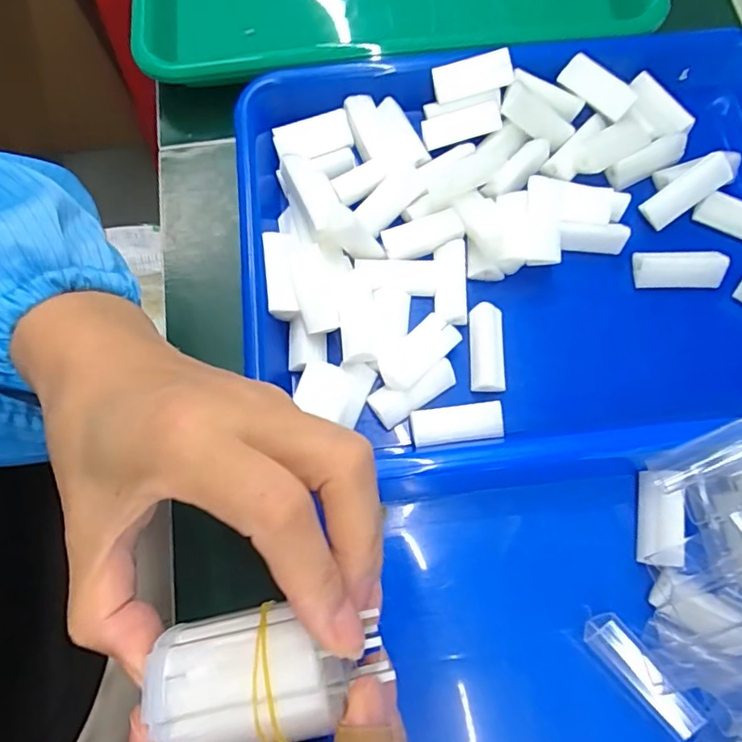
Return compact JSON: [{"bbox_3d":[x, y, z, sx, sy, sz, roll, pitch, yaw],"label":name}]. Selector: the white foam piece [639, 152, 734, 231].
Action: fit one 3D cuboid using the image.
[{"bbox_3d":[0.178,-0.101,0.306,0.047,0.011,0.018,-37,75,25],"label":"white foam piece"}]

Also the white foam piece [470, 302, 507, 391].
[{"bbox_3d":[0.062,-0.012,0.292,0.018,0.016,0.045,0,74,0],"label":"white foam piece"}]

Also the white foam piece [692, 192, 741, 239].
[{"bbox_3d":[0.210,-0.086,0.309,0.046,0.016,0.013,26,76,7],"label":"white foam piece"}]

